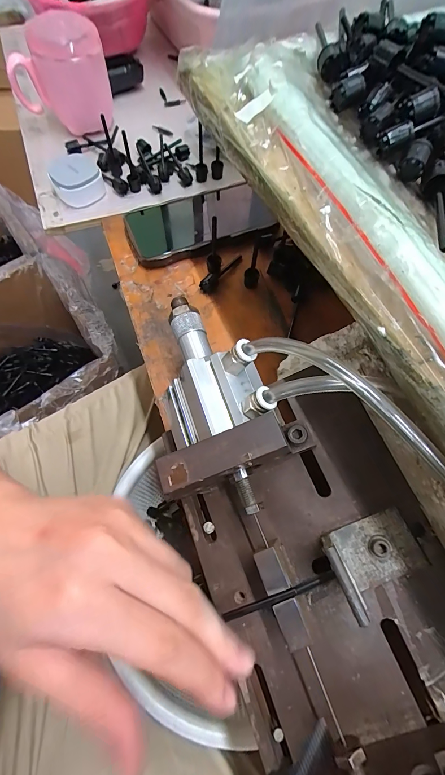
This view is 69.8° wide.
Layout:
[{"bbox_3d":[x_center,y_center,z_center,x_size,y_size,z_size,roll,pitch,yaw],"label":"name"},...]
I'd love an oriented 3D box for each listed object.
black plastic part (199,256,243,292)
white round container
[{"bbox_3d":[0.000,-0.124,0.335,0.012,0.016,0.061,34,70,11],"label":"black plastic part"},{"bbox_3d":[-0.174,-0.248,0.380,0.055,0.031,0.060,1,67,-2],"label":"white round container"}]

